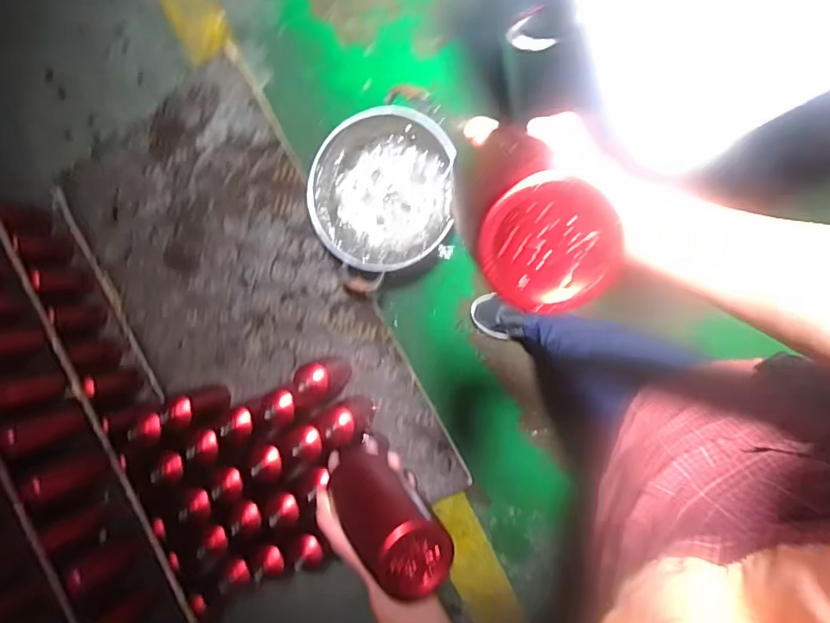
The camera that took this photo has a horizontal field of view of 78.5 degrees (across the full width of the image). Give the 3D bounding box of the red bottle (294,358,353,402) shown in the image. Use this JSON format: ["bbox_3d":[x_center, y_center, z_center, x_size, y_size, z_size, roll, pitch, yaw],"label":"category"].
[{"bbox_3d":[-0.207,0.146,1.124,0.080,0.200,0.082,0,88,10],"label":"red bottle"}]

